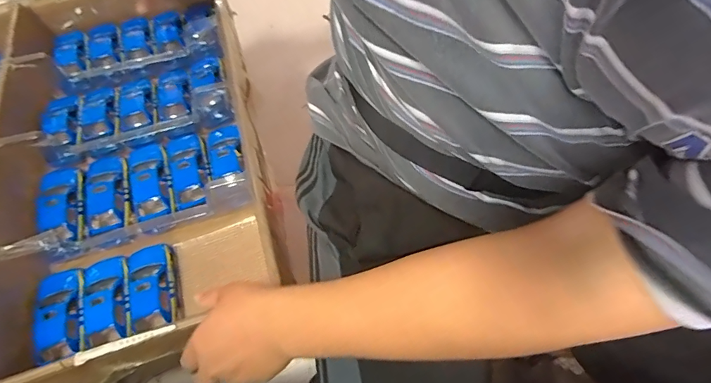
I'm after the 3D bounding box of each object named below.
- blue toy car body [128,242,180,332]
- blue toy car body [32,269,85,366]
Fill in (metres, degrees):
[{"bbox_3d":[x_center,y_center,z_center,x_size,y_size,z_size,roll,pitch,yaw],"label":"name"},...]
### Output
[{"bbox_3d":[-0.252,0.115,0.532,0.053,0.030,0.106,-19,58,-7],"label":"blue toy car body"},{"bbox_3d":[-0.364,0.146,0.531,0.056,0.032,0.111,-20,55,-7],"label":"blue toy car body"}]

